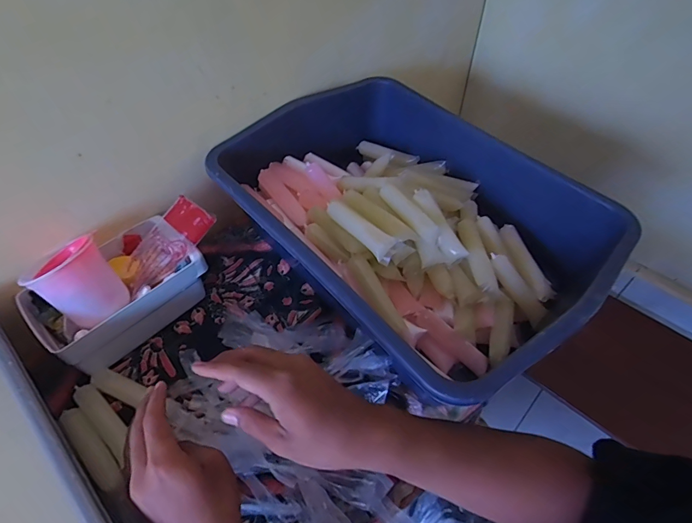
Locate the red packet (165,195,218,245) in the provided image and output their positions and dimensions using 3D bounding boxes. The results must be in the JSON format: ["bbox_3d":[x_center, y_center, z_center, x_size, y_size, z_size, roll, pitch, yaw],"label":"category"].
[{"bbox_3d":[-0.203,-0.057,0.525,0.063,0.012,0.042,37,80,14],"label":"red packet"}]

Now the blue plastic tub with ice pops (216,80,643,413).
[{"bbox_3d":[0.080,-0.052,0.576,0.347,0.140,0.490,-35,59,-23],"label":"blue plastic tub with ice pops"}]

